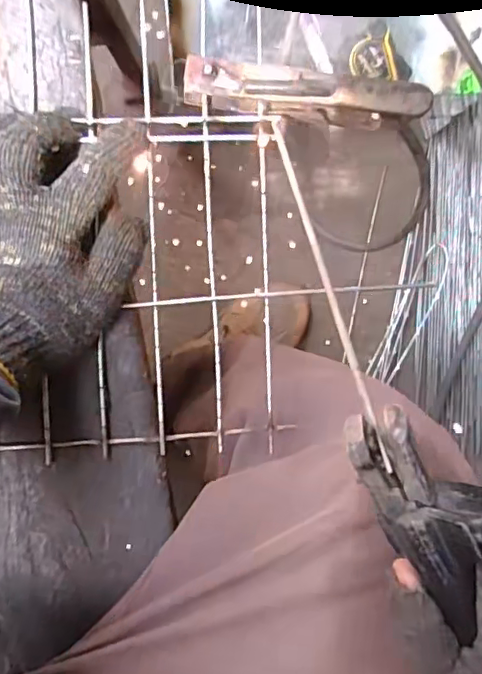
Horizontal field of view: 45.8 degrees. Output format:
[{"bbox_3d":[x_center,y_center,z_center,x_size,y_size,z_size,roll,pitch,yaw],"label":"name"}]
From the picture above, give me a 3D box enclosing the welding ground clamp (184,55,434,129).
[{"bbox_3d":[0.043,-0.165,0.399,0.162,0.050,0.029,7,90,-7],"label":"welding ground clamp"}]

